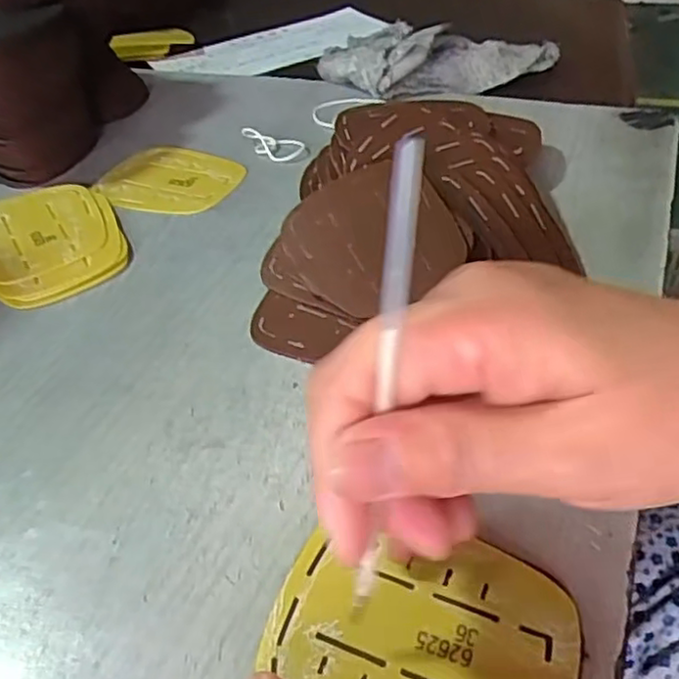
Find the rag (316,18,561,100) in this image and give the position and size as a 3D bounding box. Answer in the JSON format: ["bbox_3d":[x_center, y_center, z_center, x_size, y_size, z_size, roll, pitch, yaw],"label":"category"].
[{"bbox_3d":[0.073,-0.207,0.502,0.167,0.036,0.062,-10,42,-6],"label":"rag"}]

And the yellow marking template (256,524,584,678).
[{"bbox_3d":[0.024,0.083,0.200,0.084,0.004,0.060,15,45,21],"label":"yellow marking template"}]

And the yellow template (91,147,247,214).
[{"bbox_3d":[-0.105,-0.097,0.422,0.083,0.006,0.068,20,47,25],"label":"yellow template"}]

